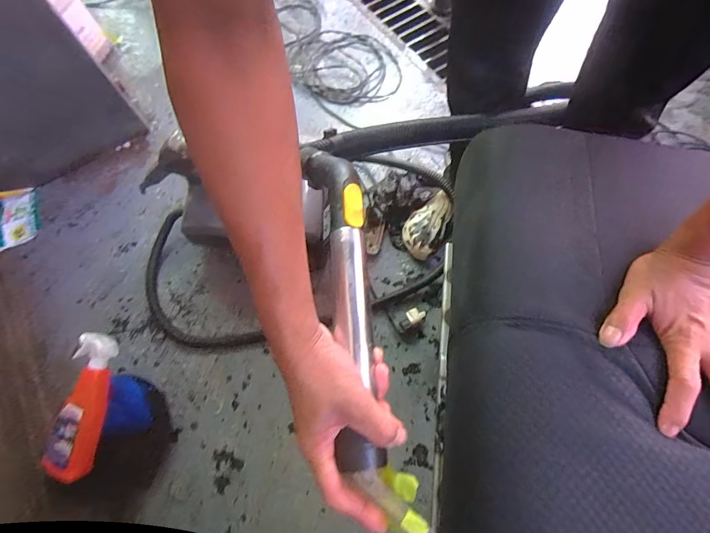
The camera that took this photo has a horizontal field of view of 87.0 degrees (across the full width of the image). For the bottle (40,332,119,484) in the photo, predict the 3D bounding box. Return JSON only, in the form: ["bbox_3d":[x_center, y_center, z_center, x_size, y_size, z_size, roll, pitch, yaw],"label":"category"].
[{"bbox_3d":[-0.564,0.288,0.771,0.092,0.054,0.293,12,86,9],"label":"bottle"}]

